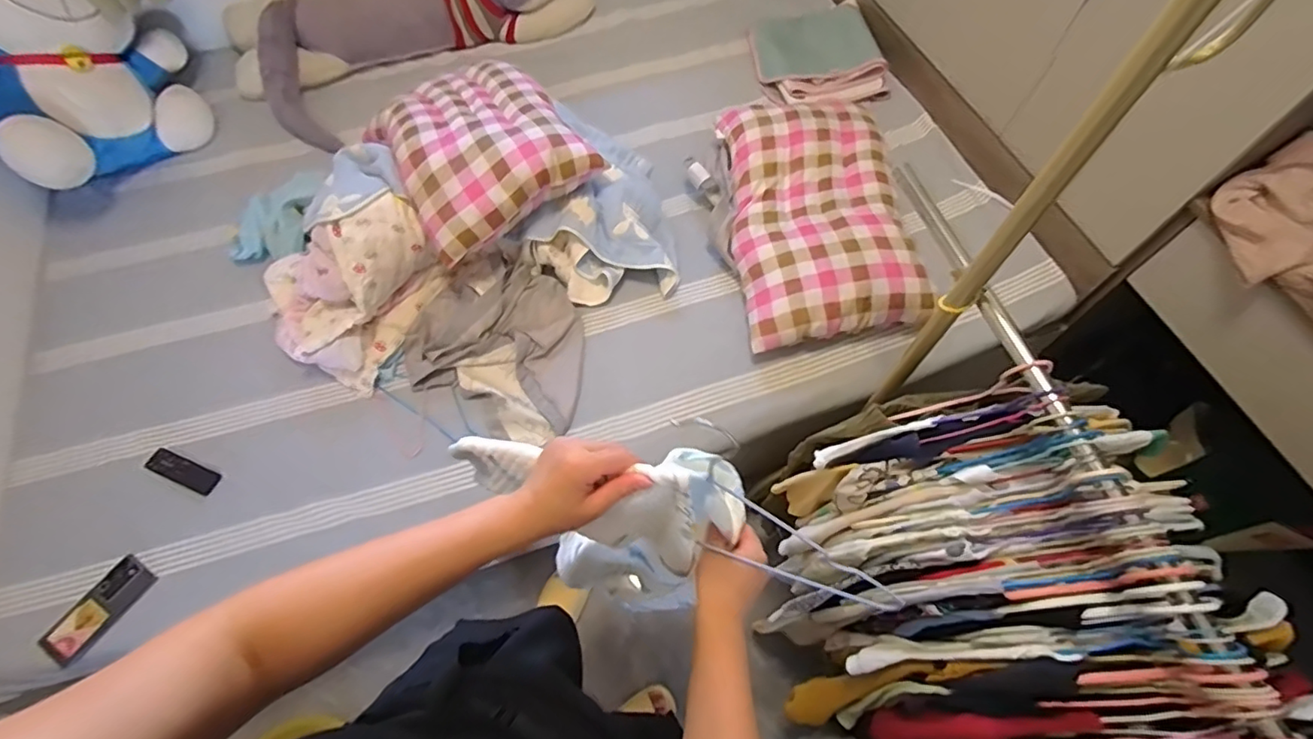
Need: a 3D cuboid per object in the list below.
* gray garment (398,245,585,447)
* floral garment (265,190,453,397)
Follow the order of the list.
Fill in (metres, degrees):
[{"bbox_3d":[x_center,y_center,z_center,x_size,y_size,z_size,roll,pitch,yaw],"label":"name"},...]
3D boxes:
[{"bbox_3d":[-0.309,-0.066,1.158,0.358,0.095,0.382,13,64,8],"label":"gray garment"},{"bbox_3d":[-0.627,-0.180,1.135,0.300,0.197,0.328,22,65,11],"label":"floral garment"}]

